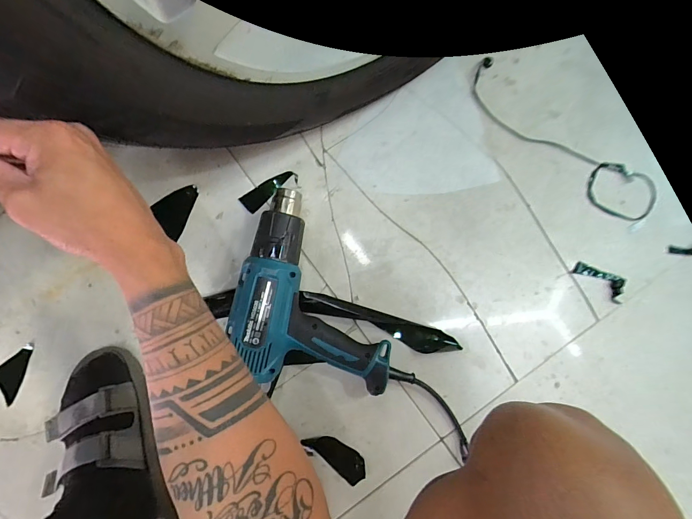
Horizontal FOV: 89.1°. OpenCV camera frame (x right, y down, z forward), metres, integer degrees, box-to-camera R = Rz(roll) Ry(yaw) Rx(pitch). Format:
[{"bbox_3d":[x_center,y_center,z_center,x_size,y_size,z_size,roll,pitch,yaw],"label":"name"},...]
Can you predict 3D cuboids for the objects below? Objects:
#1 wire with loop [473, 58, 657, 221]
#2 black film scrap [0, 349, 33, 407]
[{"bbox_3d":[0.278,-0.153,0.462,0.288,0.014,0.069,40,88,5],"label":"wire with loop"},{"bbox_3d":[-0.442,0.154,0.473,0.060,0.006,0.049,-44,85,-2],"label":"black film scrap"}]

